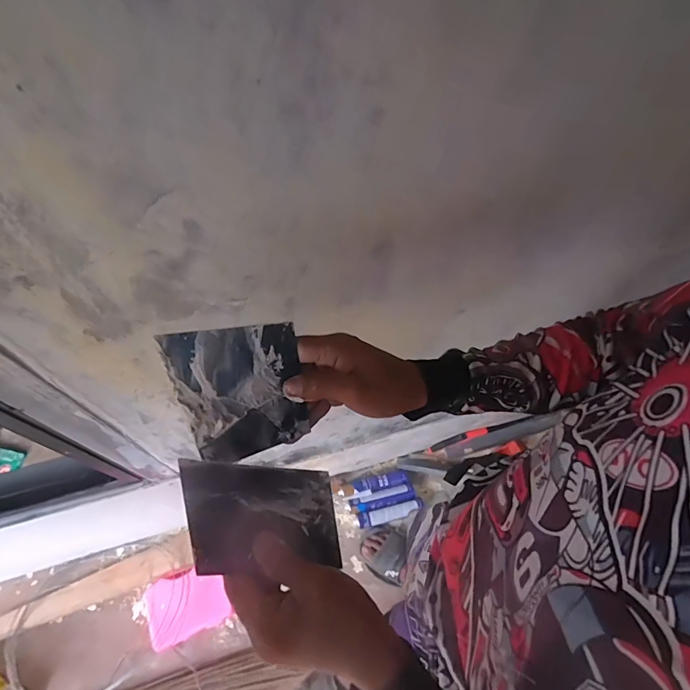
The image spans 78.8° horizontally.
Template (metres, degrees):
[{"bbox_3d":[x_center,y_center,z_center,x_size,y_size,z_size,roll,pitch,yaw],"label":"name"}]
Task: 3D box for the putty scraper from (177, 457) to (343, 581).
[{"bbox_3d":[-0.068,0.144,0.364,0.137,0.005,0.097,13,33,-31],"label":"putty scraper"}]

